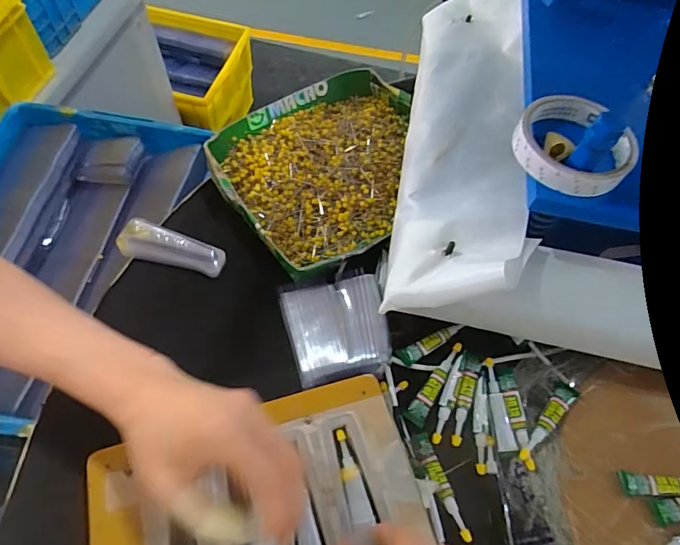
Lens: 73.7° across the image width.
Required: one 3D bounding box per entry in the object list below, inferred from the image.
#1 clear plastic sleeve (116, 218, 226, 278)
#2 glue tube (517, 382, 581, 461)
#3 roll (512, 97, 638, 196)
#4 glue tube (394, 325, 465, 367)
[{"bbox_3d":[-0.169,-0.023,0.456,0.101,0.028,0.032,15,61,7],"label":"clear plastic sleeve"},{"bbox_3d":[0.186,0.132,0.405,0.018,0.013,0.084,40,67,19],"label":"glue tube"},{"bbox_3d":[0.184,-0.100,0.355,0.088,0.018,0.086,2,60,-4],"label":"roll"},{"bbox_3d":[0.086,0.066,0.434,0.070,0.007,0.017,-28,65,-16],"label":"glue tube"}]

